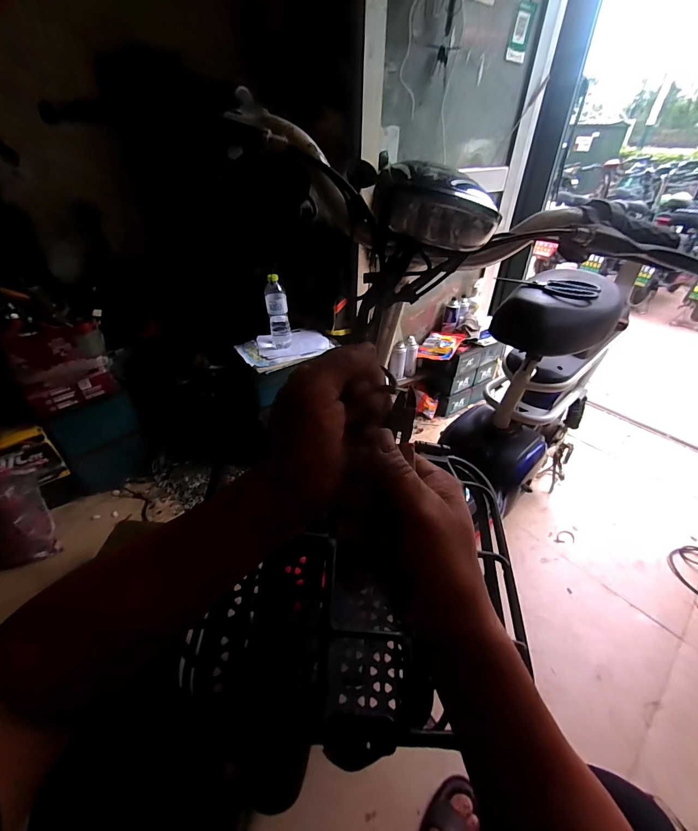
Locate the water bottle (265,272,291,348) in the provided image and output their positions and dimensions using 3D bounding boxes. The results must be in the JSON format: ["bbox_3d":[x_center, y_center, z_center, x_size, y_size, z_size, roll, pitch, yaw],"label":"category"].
[{"bbox_3d":[-0.221,-0.320,1.123,0.066,0.210,0.057,-9,39,-12],"label":"water bottle"}]

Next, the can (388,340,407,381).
[{"bbox_3d":[0.194,-0.214,1.433,0.057,0.146,0.054,0,38,0],"label":"can"}]

